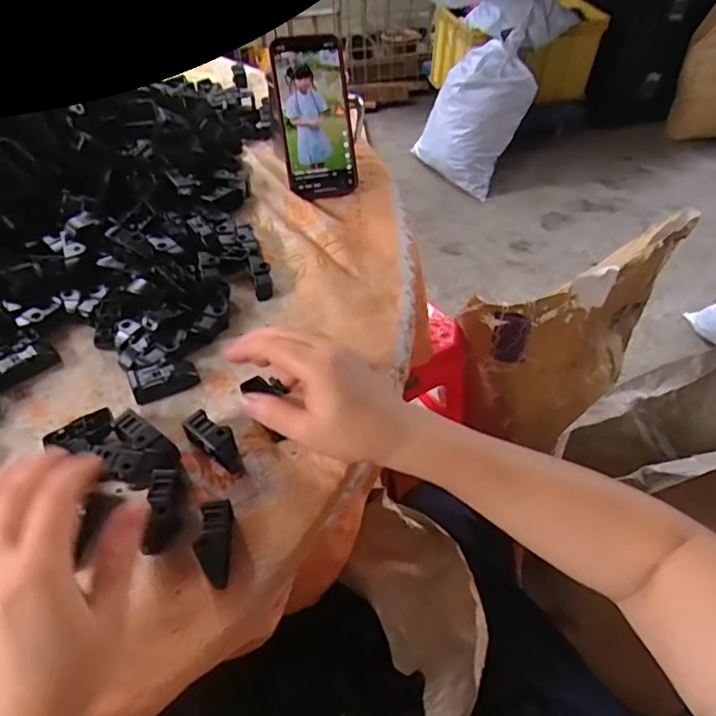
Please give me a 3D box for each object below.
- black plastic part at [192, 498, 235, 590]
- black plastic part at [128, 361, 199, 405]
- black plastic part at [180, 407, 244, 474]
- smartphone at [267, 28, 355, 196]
[{"bbox_3d":[-0.086,0.111,0.330,0.020,0.027,0.048,-6,50,-7],"label":"black plastic part"},{"bbox_3d":[-0.147,0.017,0.418,0.048,0.016,0.027,-21,53,-19],"label":"black plastic part"},{"bbox_3d":[-0.098,0.057,0.375,0.025,0.022,0.047,-31,57,-25],"label":"black plastic part"},{"bbox_3d":[-0.045,-0.249,0.568,0.072,0.155,0.014,-12,16,-12],"label":"smartphone"}]

